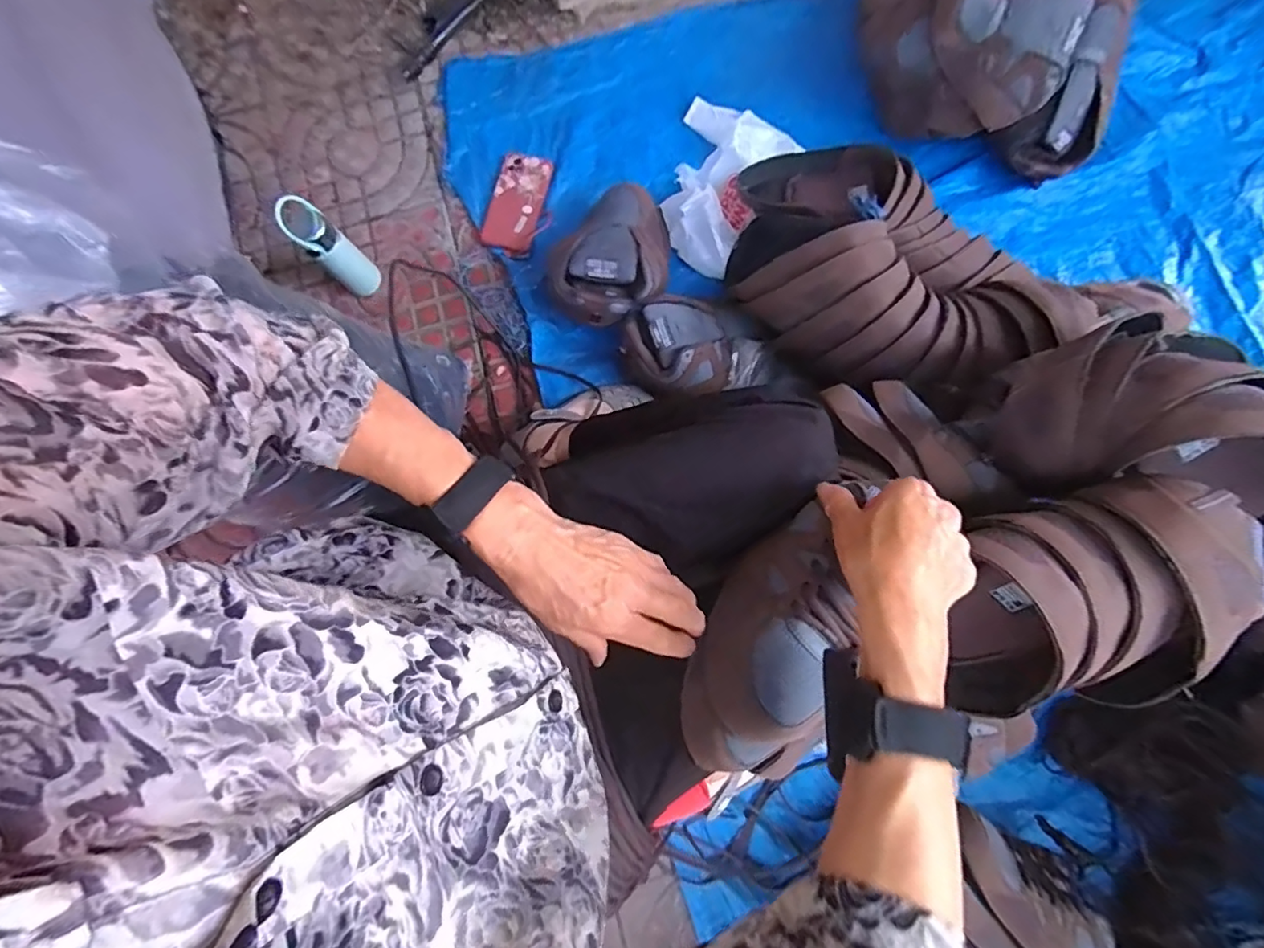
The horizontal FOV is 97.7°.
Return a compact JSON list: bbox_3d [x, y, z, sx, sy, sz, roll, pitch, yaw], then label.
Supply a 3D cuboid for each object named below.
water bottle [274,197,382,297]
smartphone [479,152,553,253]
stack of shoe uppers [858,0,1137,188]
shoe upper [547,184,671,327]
[{"bbox_3d":[-0.423,-0.315,0.786,0.066,0.172,0.059,41,82,8],"label":"water bottle"},{"bbox_3d":[-0.179,-0.427,0.865,0.083,0.017,0.171,10,79,3],"label":"smartphone"},{"bbox_3d":[0.550,-0.690,0.810,0.392,0.175,0.398,21,80,5],"label":"stack of shoe uppers"},{"bbox_3d":[-0.033,-0.310,0.784,0.172,0.108,0.212,6,79,2],"label":"shoe upper"}]

